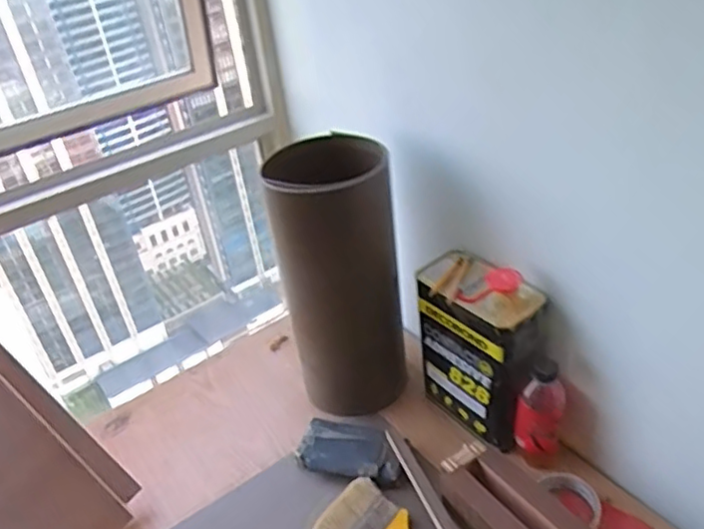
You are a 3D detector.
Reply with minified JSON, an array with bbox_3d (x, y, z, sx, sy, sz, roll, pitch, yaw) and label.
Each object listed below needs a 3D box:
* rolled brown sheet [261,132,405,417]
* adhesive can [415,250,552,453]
[{"bbox_3d":[-0.018,0.033,0.956,0.155,0.414,0.125,-14,34,-10],"label":"rolled brown sheet"},{"bbox_3d":[0.178,0.113,0.892,0.090,0.240,0.175,-30,40,-31],"label":"adhesive can"}]

